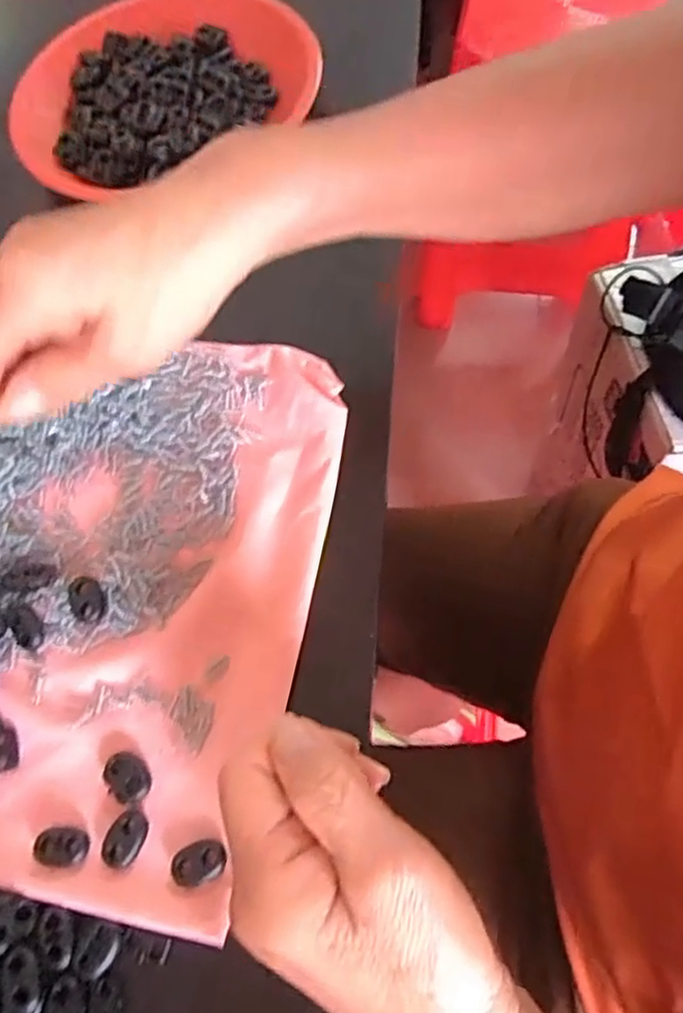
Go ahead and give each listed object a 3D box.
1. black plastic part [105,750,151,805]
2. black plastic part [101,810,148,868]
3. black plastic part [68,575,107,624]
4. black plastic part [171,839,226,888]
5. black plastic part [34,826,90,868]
[{"bbox_3d":[-0.090,0.113,0.287,0.016,0.004,0.021,-35,70,-13],"label":"black plastic part"},{"bbox_3d":[-0.087,0.133,0.275,0.015,0.004,0.020,22,68,10],"label":"black plastic part"},{"bbox_3d":[-0.117,0.042,0.316,0.015,0.007,0.023,-22,68,-9],"label":"black plastic part"},{"bbox_3d":[-0.055,0.139,0.268,0.022,0.007,0.015,-15,67,-6],"label":"black plastic part"},{"bbox_3d":[-0.112,0.136,0.274,0.020,0.006,0.014,7,66,4],"label":"black plastic part"}]

